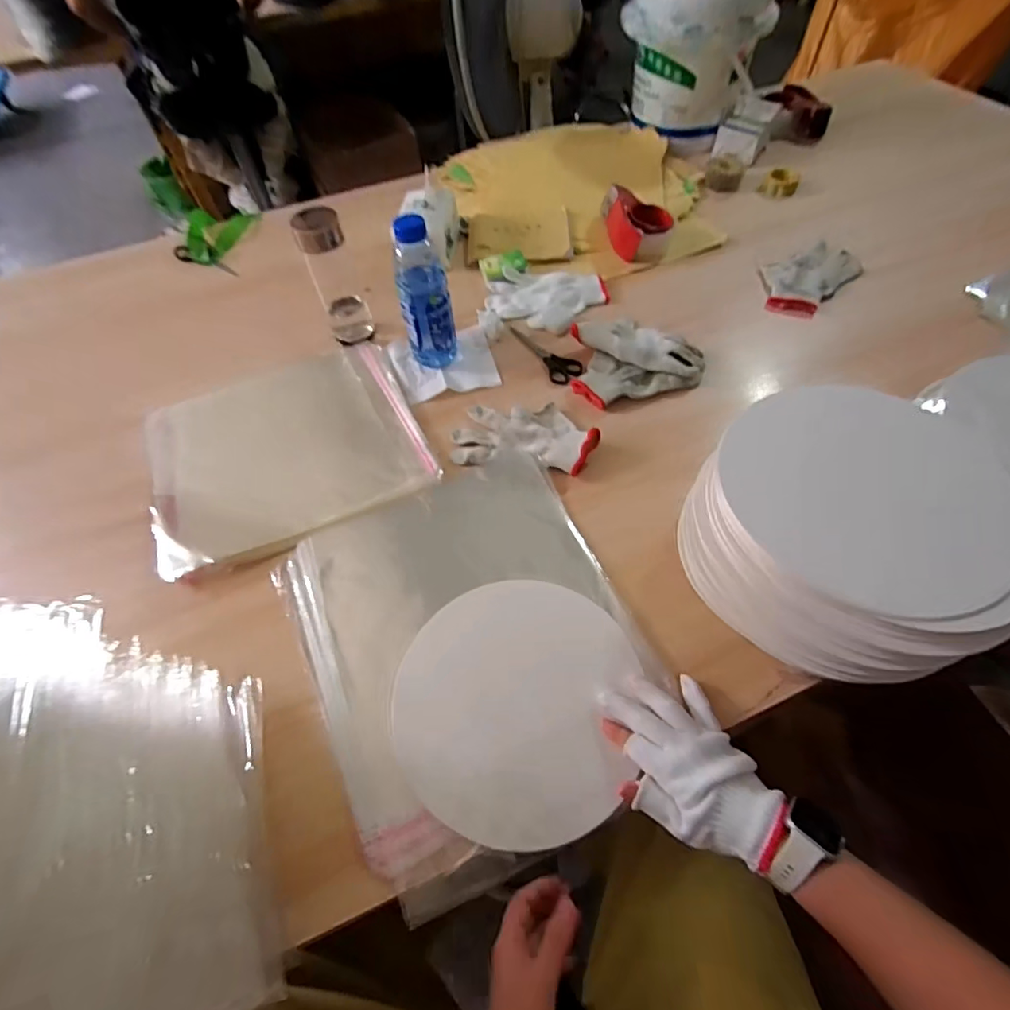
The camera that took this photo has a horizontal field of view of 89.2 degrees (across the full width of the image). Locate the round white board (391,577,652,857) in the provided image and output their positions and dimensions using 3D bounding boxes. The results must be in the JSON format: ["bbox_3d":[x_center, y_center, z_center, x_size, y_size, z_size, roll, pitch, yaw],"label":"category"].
[{"bbox_3d":[0.006,0.185,0.494,0.215,0.010,0.227,-3,61,5],"label":"round white board"}]

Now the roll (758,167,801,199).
[{"bbox_3d":[0.555,-0.648,1.033,0.065,0.032,0.065,-1,56,2],"label":"roll"}]

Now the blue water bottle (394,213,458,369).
[{"bbox_3d":[-0.109,-0.289,0.710,0.069,0.193,0.062,0,57,2],"label":"blue water bottle"}]

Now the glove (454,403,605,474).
[{"bbox_3d":[0.026,-0.097,0.671,0.183,0.030,0.103,8,58,6],"label":"glove"}]

